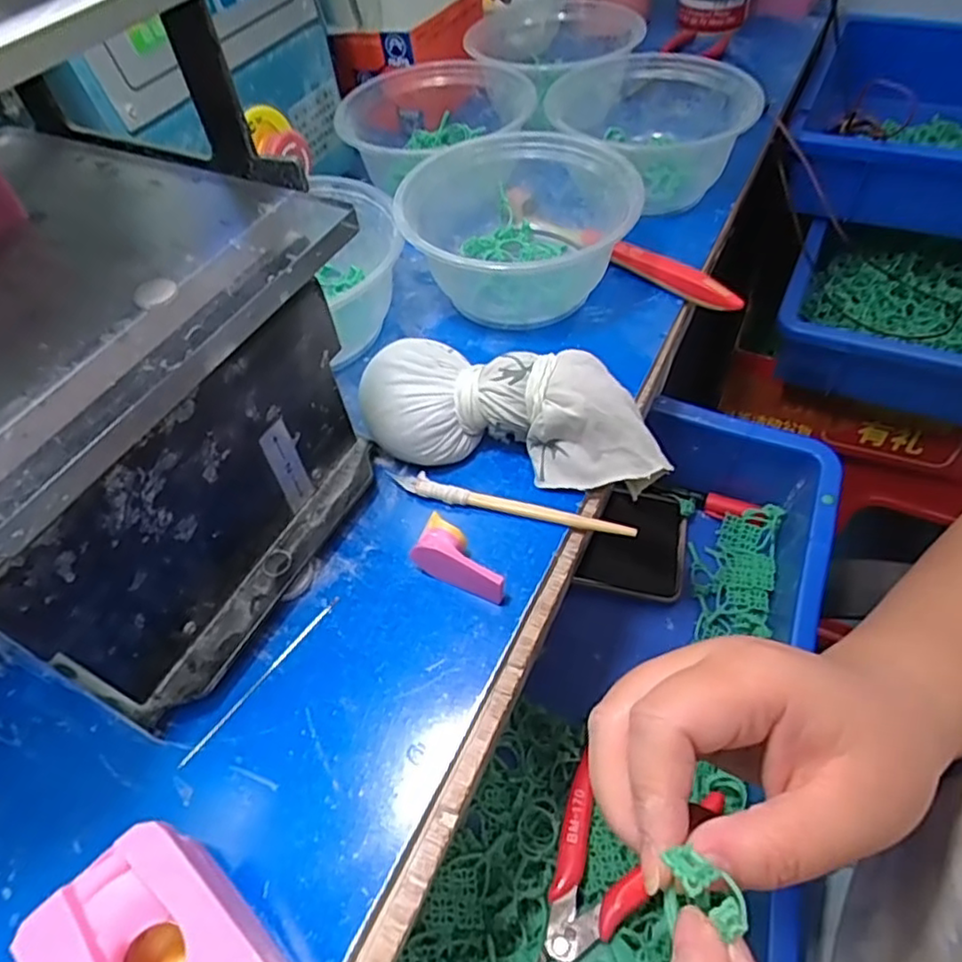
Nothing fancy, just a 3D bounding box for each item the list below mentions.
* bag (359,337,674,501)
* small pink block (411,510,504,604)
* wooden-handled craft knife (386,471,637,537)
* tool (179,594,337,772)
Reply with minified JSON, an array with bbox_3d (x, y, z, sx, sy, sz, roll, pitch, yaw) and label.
[{"bbox_3d":[0.015,-0.031,0.315,0.141,0.049,0.048,6,54,10],"label":"bag"},{"bbox_3d":[-0.007,0.035,0.285,0.041,0.021,0.019,20,57,20],"label":"small pink block"},{"bbox_3d":[0.012,0.012,0.308,0.118,0.009,0.012,14,55,16],"label":"wooden-handled craft knife"},{"bbox_3d":[-0.090,0.081,0.271,0.004,0.004,0.086,30,61,25],"label":"tool"}]

